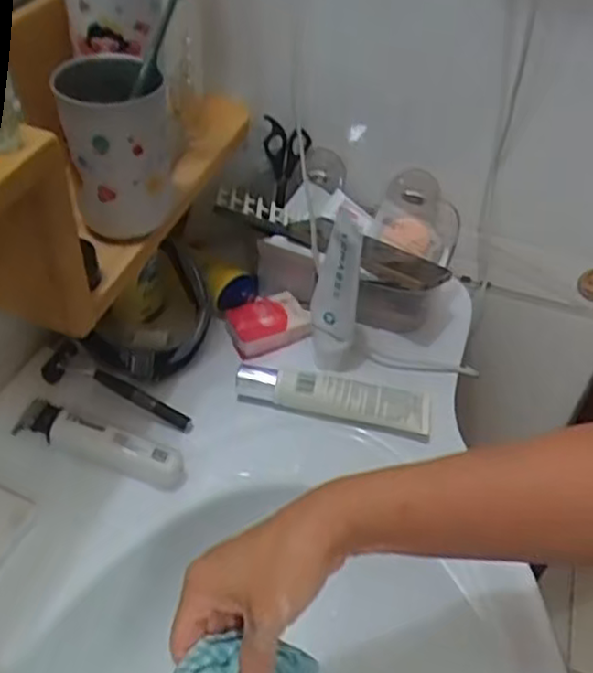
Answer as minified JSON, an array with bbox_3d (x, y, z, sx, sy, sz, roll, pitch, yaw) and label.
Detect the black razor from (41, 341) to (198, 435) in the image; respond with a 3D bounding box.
[{"bbox_3d":[-0.159,0.050,0.647,0.141,0.020,0.034,27,46,-4],"label":"black razor"}]

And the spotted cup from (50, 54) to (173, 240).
[{"bbox_3d":[-0.129,-0.138,0.518,0.070,0.111,0.073,2,45,-2],"label":"spotted cup"}]

